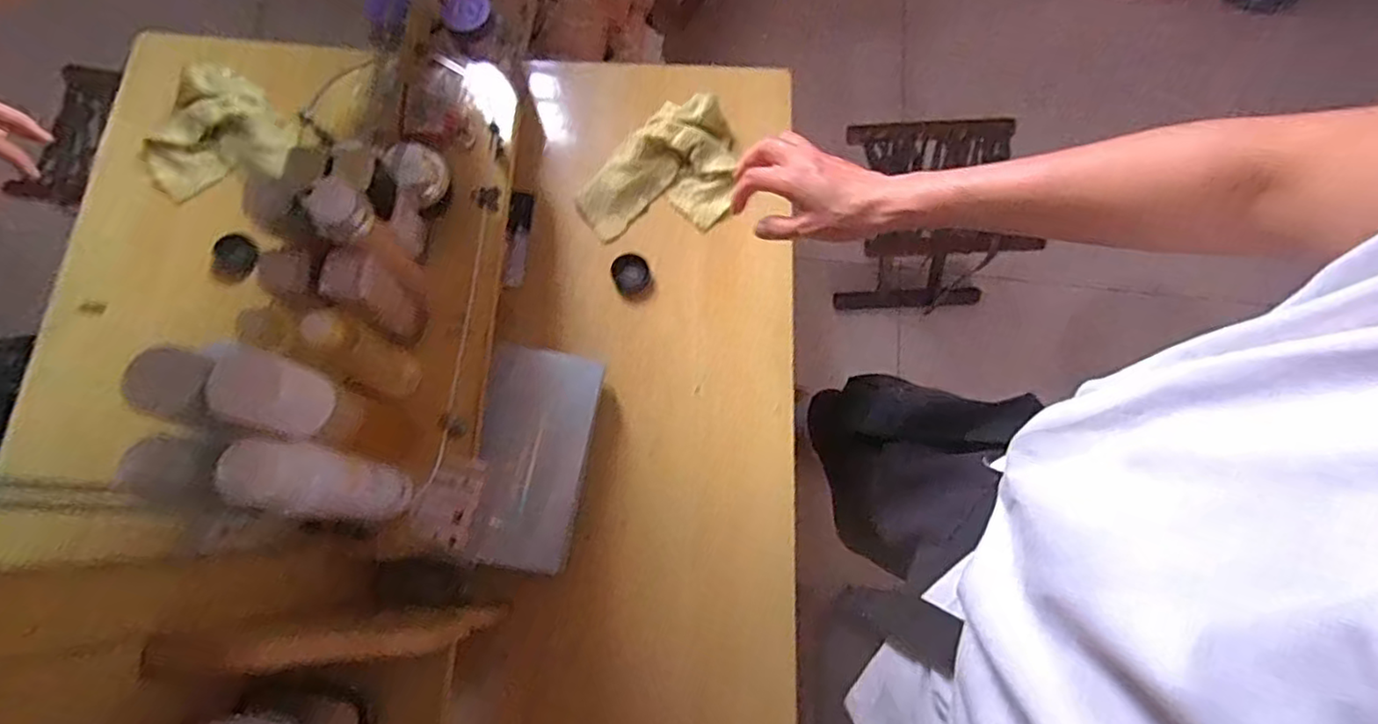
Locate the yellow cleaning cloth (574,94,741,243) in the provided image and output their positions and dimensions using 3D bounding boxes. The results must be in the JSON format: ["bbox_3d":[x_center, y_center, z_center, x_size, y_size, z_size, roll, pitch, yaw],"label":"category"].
[{"bbox_3d":[-0.022,-0.189,0.678,0.180,0.029,0.124,-37,78,-9],"label":"yellow cleaning cloth"}]

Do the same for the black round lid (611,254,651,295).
[{"bbox_3d":[-0.059,-0.090,0.662,0.036,0.007,0.043,-23,76,-6],"label":"black round lid"}]

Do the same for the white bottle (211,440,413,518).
[{"bbox_3d":[-0.228,0.079,0.417,0.039,0.139,0.042,6,75,2],"label":"white bottle"}]

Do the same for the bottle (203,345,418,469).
[{"bbox_3d":[-0.228,0.034,0.427,0.041,0.180,0.046,20,76,6],"label":"bottle"}]

